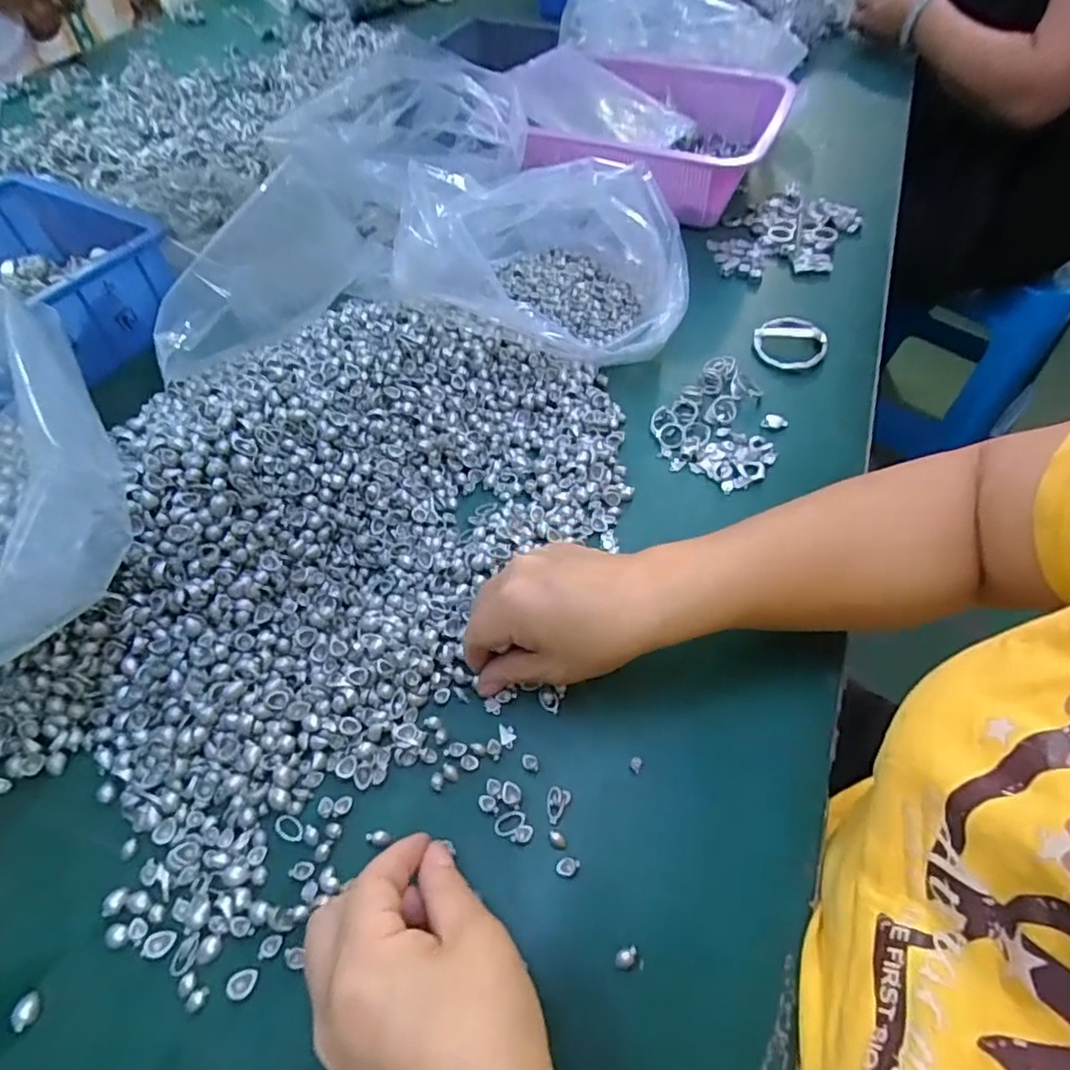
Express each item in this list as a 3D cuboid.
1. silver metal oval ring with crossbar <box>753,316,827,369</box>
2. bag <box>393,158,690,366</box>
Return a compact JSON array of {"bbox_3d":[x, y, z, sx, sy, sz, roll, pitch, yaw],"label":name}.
[{"bbox_3d":[0.223,-0.171,0.529,0.055,0.010,0.064,-6,56,-4],"label":"silver metal oval ring with crossbar"},{"bbox_3d":[0.014,-0.247,0.516,0.227,0.116,0.181,6,56,4],"label":"bag"}]

